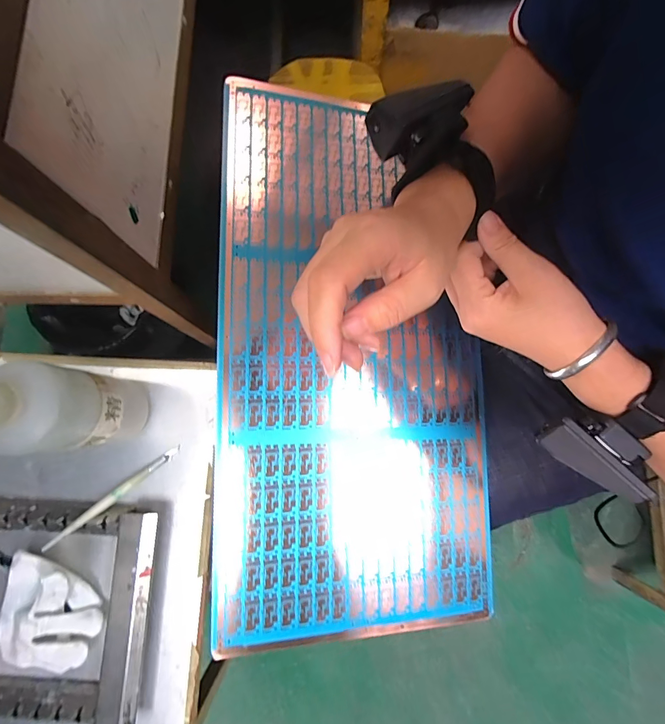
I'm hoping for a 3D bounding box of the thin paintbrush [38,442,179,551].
[{"bbox_3d":[-0.225,0.138,0.392,0.148,0.010,0.011,-38,78,-21],"label":"thin paintbrush"}]

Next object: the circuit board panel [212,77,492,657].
[{"bbox_3d":[0.023,-0.013,0.345,0.242,0.006,0.481,1,83,-14],"label":"circuit board panel"}]

